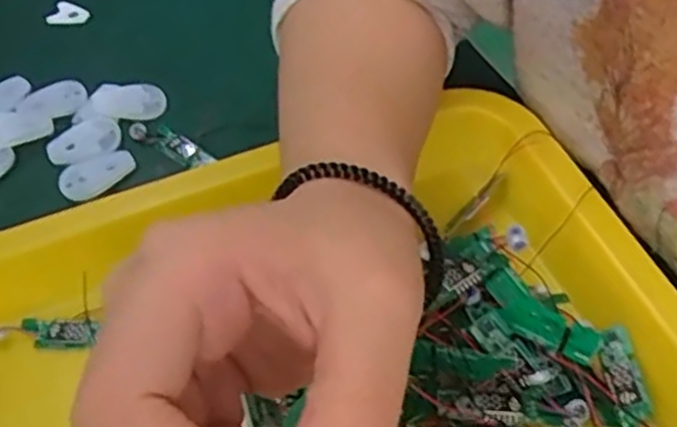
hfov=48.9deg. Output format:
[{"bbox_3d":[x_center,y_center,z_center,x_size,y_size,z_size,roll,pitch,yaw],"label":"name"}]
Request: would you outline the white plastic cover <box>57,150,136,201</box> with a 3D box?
[{"bbox_3d":[-0.116,-0.020,0.358,0.036,0.004,0.022,-23,54,-13],"label":"white plastic cover"}]

